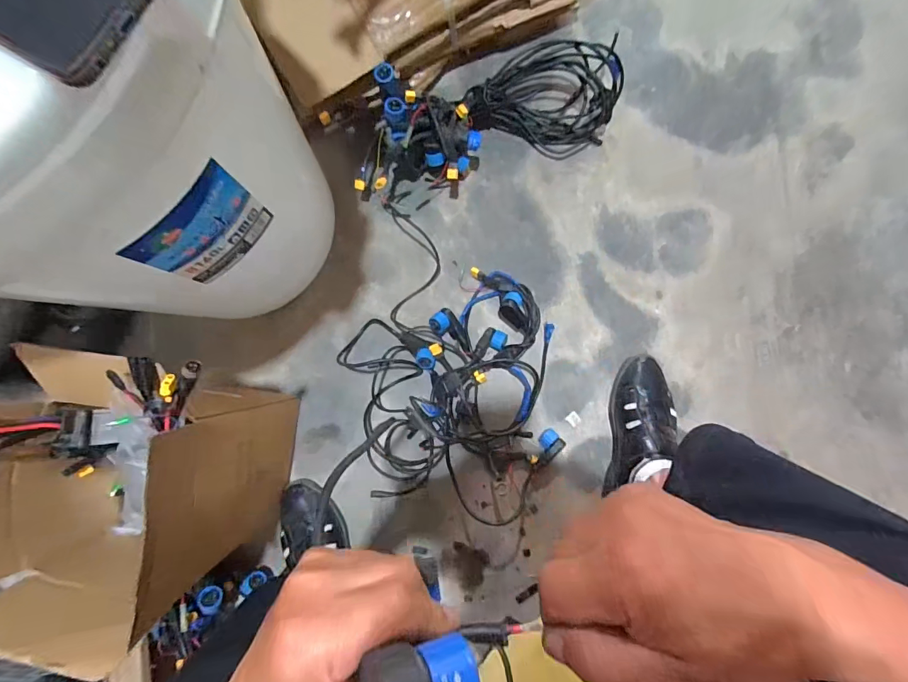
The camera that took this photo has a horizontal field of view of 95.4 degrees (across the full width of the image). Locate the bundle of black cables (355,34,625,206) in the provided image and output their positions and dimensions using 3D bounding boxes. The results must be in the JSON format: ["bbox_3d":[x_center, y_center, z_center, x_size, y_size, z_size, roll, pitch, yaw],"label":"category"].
[{"bbox_3d":[0.044,-0.371,0.702,0.481,0.107,0.185,-13,85,0],"label":"bundle of black cables"}]

